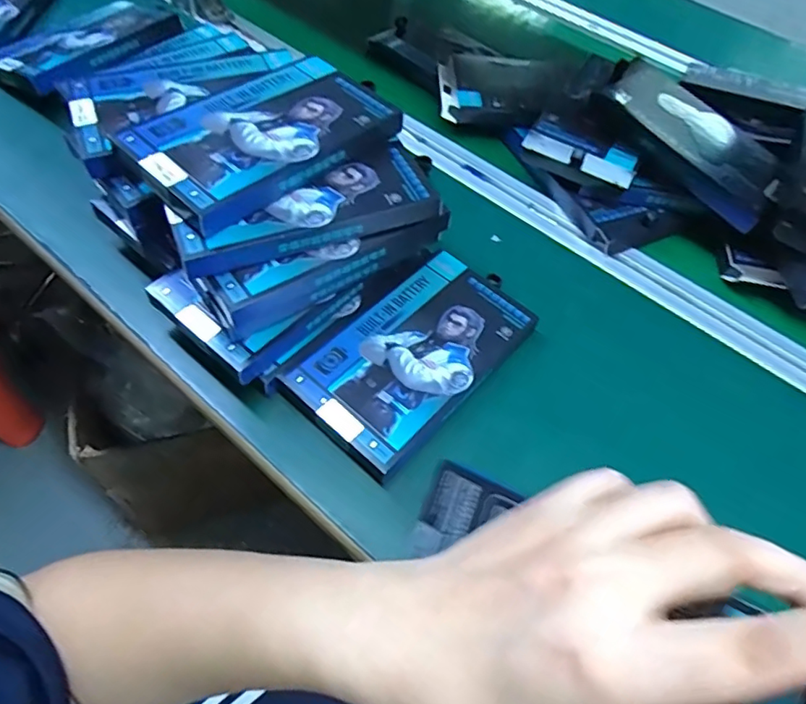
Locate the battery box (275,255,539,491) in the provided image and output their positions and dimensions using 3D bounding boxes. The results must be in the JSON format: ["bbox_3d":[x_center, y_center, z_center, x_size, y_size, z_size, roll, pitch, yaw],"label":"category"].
[{"bbox_3d":[0.010,0.000,0.376,0.092,0.014,0.164,38,60,20],"label":"battery box"}]

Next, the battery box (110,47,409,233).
[{"bbox_3d":[-0.088,-0.142,0.361,0.094,0.023,0.162,39,61,20],"label":"battery box"}]

